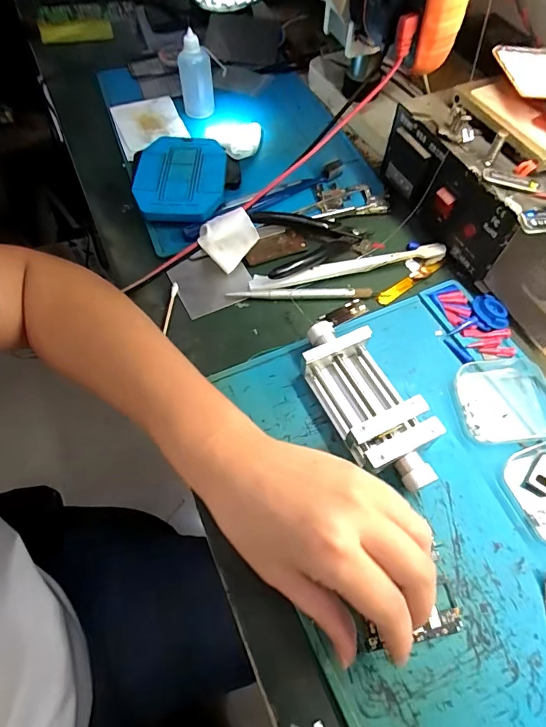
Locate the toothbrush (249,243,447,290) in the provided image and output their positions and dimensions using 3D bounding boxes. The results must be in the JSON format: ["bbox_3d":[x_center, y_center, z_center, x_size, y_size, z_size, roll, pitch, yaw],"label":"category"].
[{"bbox_3d":[0.070,-0.089,0.396,0.182,0.011,0.019,-11,60,-5],"label":"toothbrush"}]

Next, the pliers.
[{"bbox_3d":[0.039,-0.119,0.408,0.107,0.022,0.071,-17,60,-8],"label":"pliers"}]

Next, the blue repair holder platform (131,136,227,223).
[{"bbox_3d":[-0.094,-0.186,0.443,0.088,0.030,0.114,0,59,1],"label":"blue repair holder platform"}]

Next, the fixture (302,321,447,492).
[{"bbox_3d":[0.066,0.027,0.313,0.059,0.032,0.134,-24,62,-13],"label":"fixture"}]

